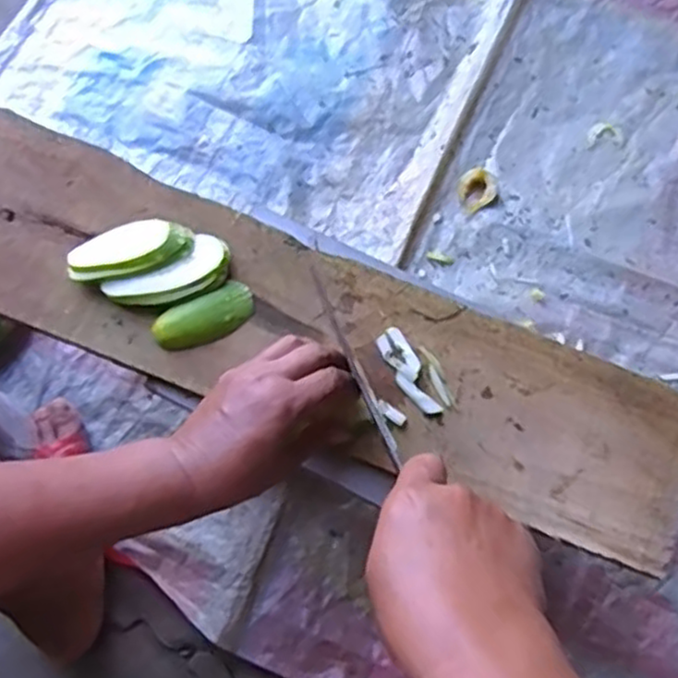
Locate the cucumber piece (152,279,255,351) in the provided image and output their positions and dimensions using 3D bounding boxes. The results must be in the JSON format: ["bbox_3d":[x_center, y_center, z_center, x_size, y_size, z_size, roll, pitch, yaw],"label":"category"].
[{"bbox_3d":[-0.103,-0.016,0.552,0.078,0.013,0.033,-29,75,-8],"label":"cucumber piece"}]

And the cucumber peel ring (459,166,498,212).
[{"bbox_3d":[0.157,-0.171,0.812,0.046,0.021,0.041,-29,75,-8],"label":"cucumber peel ring"}]

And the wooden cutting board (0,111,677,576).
[{"bbox_3d":[-0.035,-0.009,0.549,0.612,0.028,0.150,23,75,7],"label":"wooden cutting board"}]

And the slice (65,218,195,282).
[{"bbox_3d":[-0.163,-0.070,0.563,0.096,0.023,0.048,-11,73,-3],"label":"slice"}]

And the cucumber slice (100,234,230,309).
[{"bbox_3d":[-0.131,-0.046,0.557,0.096,0.018,0.041,-25,75,-7],"label":"cucumber slice"}]

